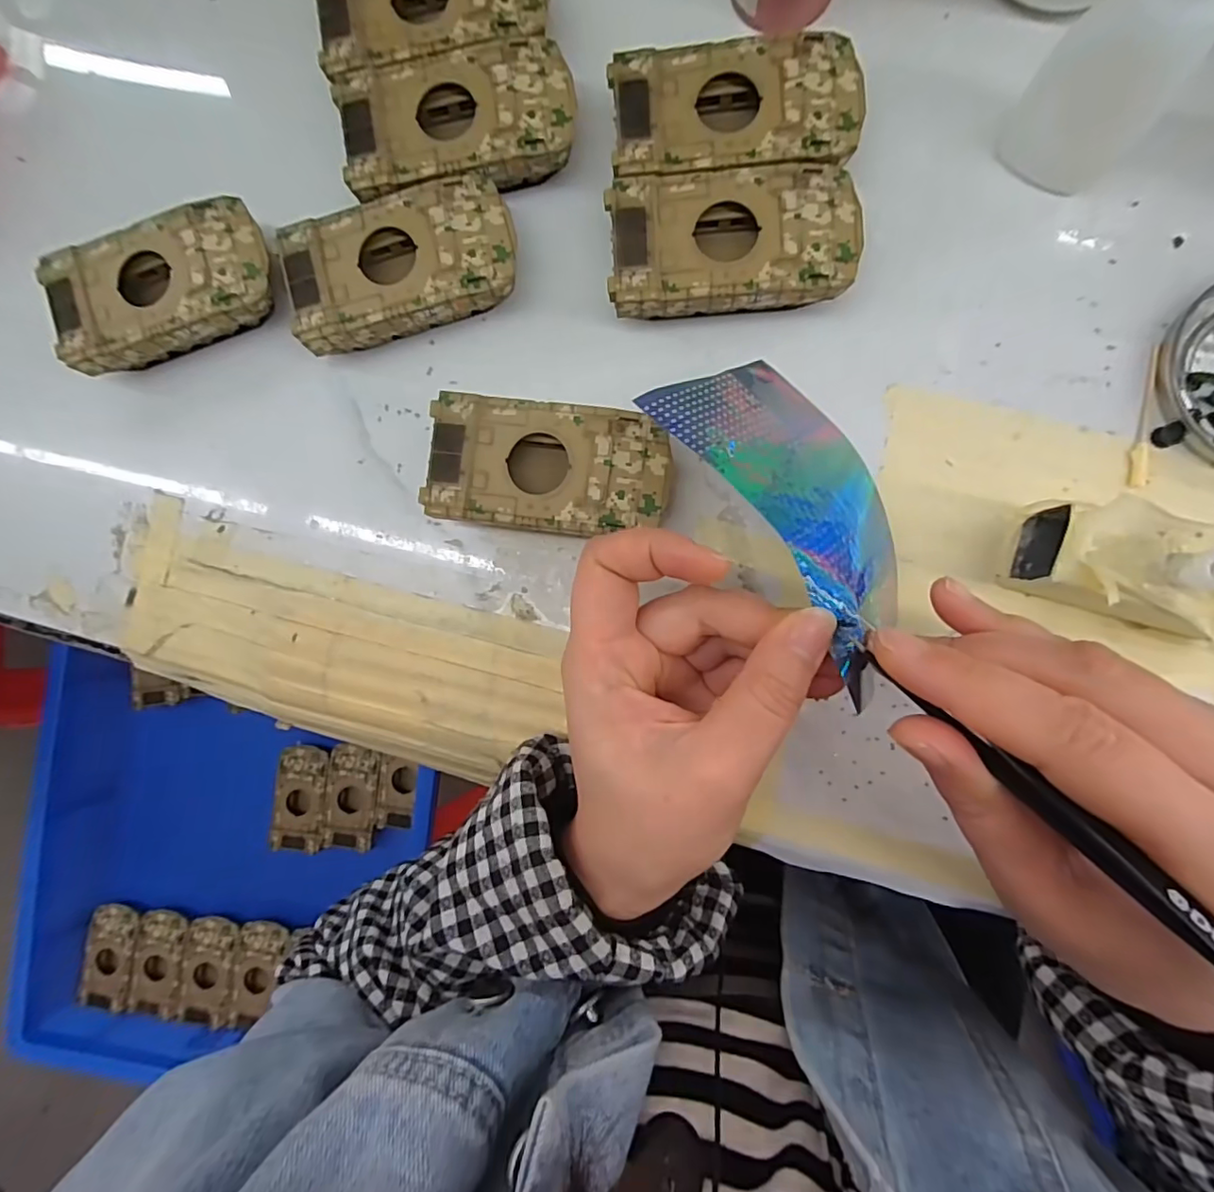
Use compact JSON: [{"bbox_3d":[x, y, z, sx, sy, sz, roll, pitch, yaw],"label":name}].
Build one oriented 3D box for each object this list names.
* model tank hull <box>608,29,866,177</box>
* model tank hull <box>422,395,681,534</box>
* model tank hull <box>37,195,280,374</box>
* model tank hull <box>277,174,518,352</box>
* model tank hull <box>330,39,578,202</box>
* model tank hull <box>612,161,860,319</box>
[{"bbox_3d":[0.052,-0.193,0.231,0.095,0.027,0.050,-2,89,5],"label":"model tank hull"},{"bbox_3d":[-0.023,-0.051,0.234,0.095,0.026,0.050,8,89,5],"label":"model tank hull"},{"bbox_3d":[-0.193,-0.135,0.249,0.093,0.025,0.050,-17,87,4],"label":"model tank hull"},{"bbox_3d":[-0.085,-0.139,0.241,0.095,0.026,0.050,-14,88,5],"label":"model tank hull"},{"bbox_3d":[-0.061,-0.196,0.241,0.095,0.027,0.048,-10,88,5],"label":"model tank hull"},{"bbox_3d":[0.051,-0.140,0.229,0.096,0.026,0.052,-2,89,5],"label":"model tank hull"}]

